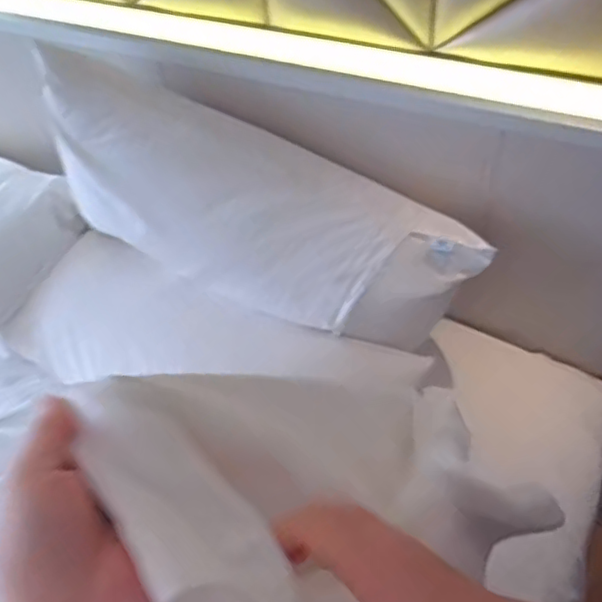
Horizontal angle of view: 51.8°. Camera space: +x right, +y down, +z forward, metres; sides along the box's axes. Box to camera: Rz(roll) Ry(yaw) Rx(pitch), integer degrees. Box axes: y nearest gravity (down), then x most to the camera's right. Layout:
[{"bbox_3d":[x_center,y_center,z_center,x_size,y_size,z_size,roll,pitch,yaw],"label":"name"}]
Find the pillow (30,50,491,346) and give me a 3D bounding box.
[{"bbox_3d":[-0.092,-0.137,1.000,0.733,0.256,0.189,20,52,3],"label":"pillow"}]

